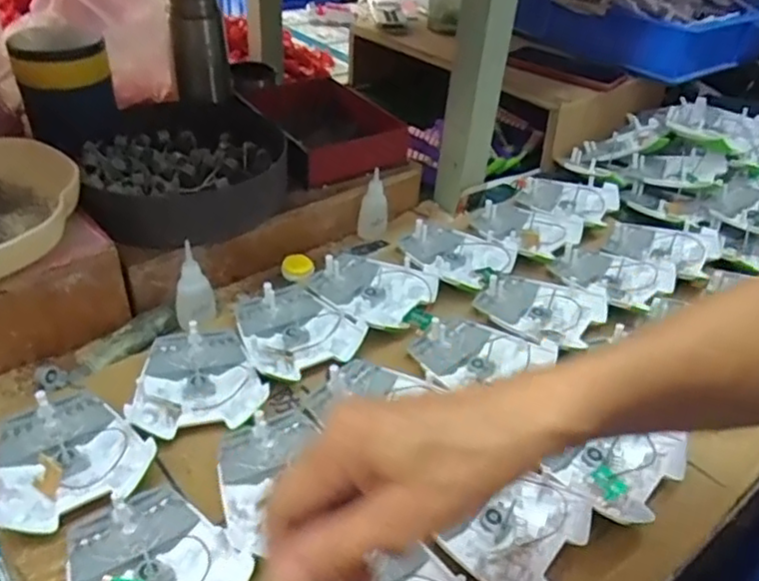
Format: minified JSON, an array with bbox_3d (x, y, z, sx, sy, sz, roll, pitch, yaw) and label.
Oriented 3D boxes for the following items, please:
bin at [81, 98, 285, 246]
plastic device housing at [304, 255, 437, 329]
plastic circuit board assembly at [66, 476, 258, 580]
[{"bbox_3d":[-0.194,-0.128,0.668,0.191,0.055,0.210,4,38,-3],"label":"bin"},{"bbox_3d":[-0.003,-0.002,0.613,0.125,0.015,0.093,27,43,28],"label":"plastic device housing"},{"bbox_3d":[-0.143,0.163,0.392,0.097,0.014,0.114,-23,45,-31],"label":"plastic circuit board assembly"}]

